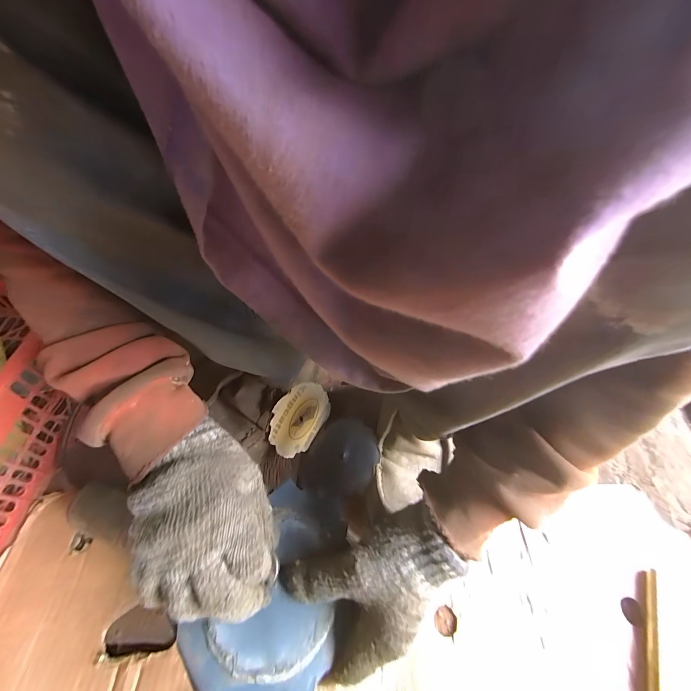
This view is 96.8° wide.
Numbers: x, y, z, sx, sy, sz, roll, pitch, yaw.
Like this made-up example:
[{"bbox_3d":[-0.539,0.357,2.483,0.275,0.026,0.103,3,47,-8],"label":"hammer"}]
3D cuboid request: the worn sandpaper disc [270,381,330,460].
[{"bbox_3d":[-0.061,0.100,0.418,0.004,0.093,0.097,15,49,42],"label":"worn sandpaper disc"}]

